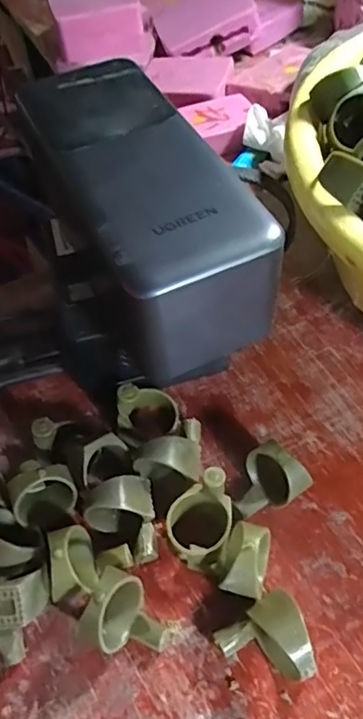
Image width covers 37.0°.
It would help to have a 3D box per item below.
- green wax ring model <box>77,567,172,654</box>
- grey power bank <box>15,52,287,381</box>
[{"bbox_3d":[-0.019,0.087,0.180,0.024,0.030,0.024,-2,54,3],"label":"green wax ring model"},{"bbox_3d":[-0.017,-0.057,0.203,0.058,0.047,0.128,-23,55,-10],"label":"grey power bank"}]

